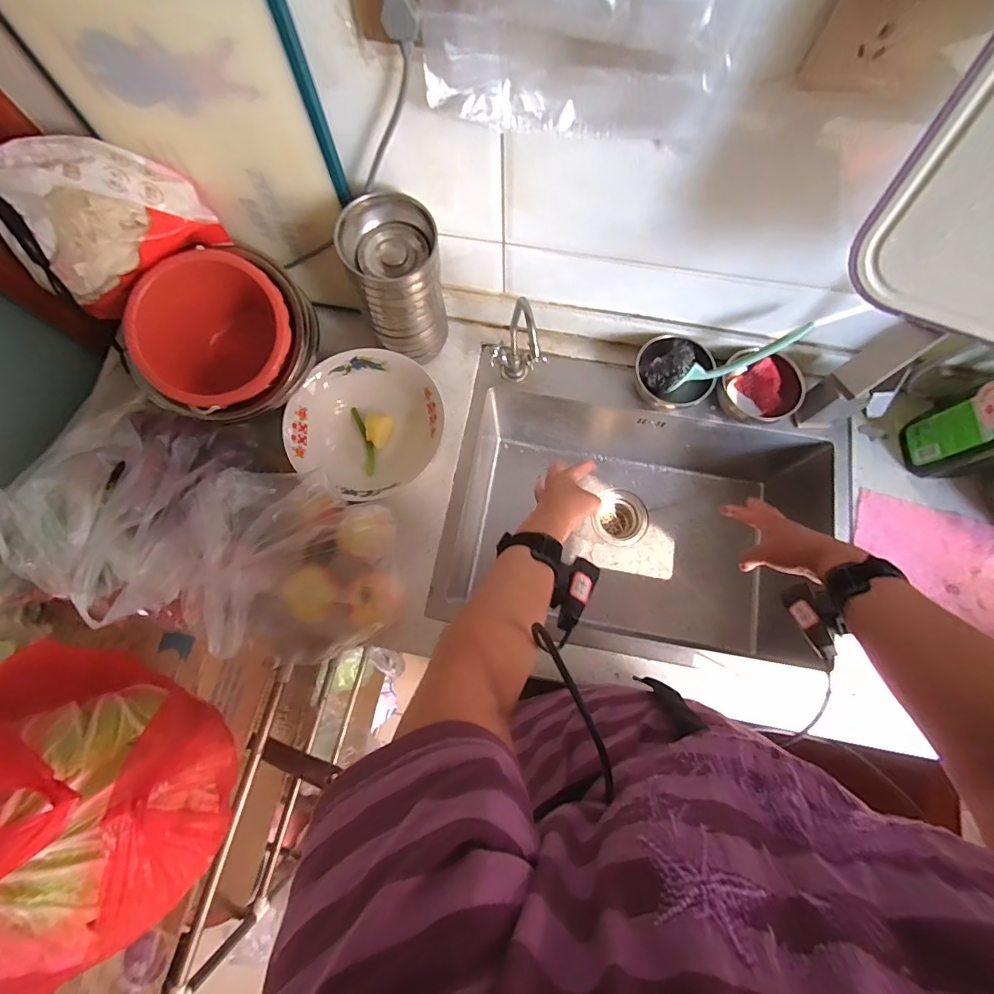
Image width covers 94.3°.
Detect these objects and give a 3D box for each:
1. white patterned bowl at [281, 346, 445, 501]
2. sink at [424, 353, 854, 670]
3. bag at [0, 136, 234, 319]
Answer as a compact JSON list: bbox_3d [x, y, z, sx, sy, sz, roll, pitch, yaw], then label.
[{"bbox_3d":[-0.194,-0.110,0.692,0.206,0.076,0.211,0,76,1],"label":"white patterned bowl"},{"bbox_3d":[0.225,0.029,0.816,0.578,0.255,0.390,11,76,4],"label":"sink"},{"bbox_3d":[-0.460,-0.332,0.553,0.205,0.133,0.103,-25,77,-5],"label":"bag"}]

